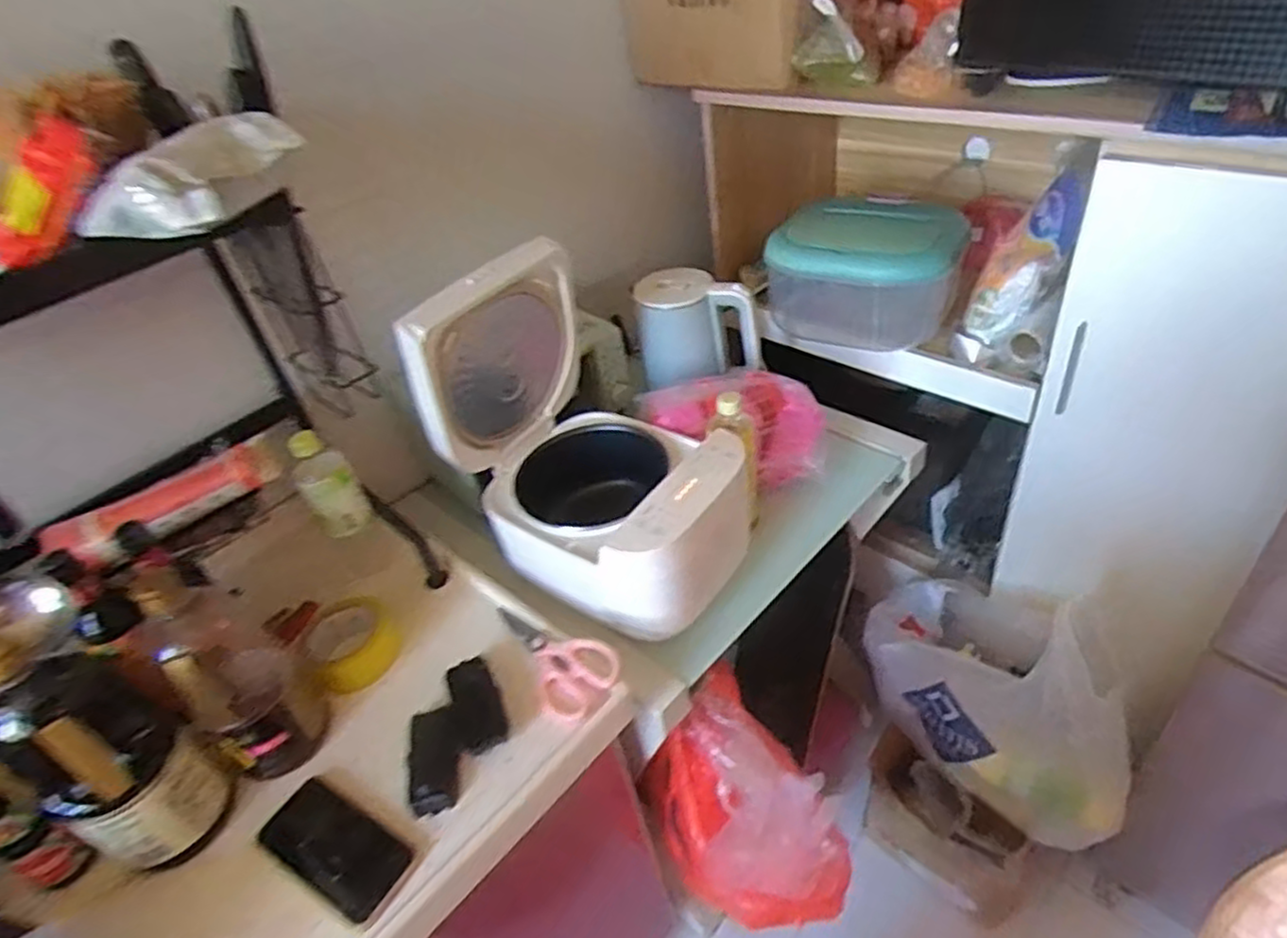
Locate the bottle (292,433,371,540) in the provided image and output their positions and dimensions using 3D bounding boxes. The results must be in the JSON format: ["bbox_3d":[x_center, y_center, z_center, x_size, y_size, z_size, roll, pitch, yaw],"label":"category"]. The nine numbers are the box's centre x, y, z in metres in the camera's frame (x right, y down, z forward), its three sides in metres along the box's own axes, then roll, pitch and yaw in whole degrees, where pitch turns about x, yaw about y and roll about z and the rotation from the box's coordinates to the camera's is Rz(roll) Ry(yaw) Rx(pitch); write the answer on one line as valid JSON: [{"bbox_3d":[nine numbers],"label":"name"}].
[{"bbox_3d":[-0.386,0.017,0.897,0.065,0.142,0.059,-27,44,-21],"label":"bottle"}]

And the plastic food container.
[{"bbox_3d":[0.350,-0.307,1.193,0.282,0.195,0.220,9,43,19],"label":"plastic food container"}]

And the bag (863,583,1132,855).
[{"bbox_3d":[0.551,0.328,1.164,0.222,0.306,0.448,-23,43,-17],"label":"bag"}]

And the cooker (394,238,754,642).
[{"bbox_3d":[-0.057,-0.034,0.876,0.299,0.367,0.248,23,49,31],"label":"cooker"}]

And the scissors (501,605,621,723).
[{"bbox_3d":[-0.107,0.196,0.819,0.085,0.029,0.172,-34,47,-27],"label":"scissors"}]

